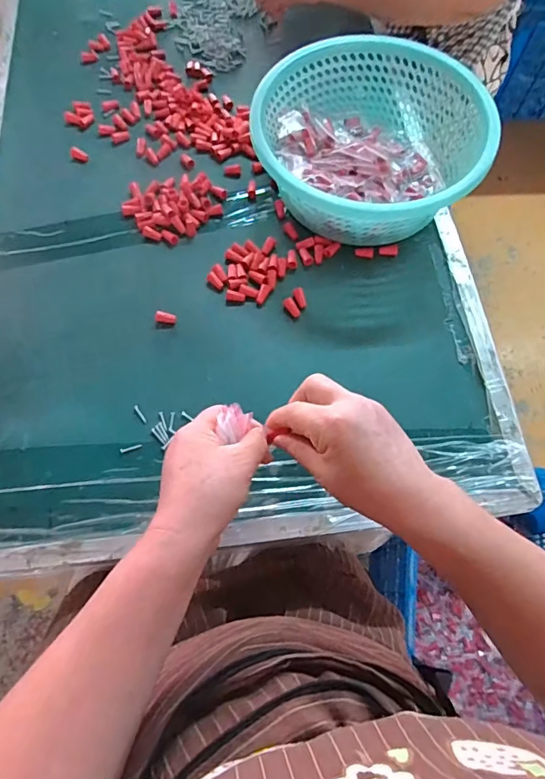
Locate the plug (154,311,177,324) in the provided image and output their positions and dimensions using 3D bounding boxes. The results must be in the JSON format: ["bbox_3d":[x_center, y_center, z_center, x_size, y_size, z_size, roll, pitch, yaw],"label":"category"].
[{"bbox_3d":[-0.121,-0.082,0.540,0.024,0.009,0.011,9,67,3],"label":"plug"}]

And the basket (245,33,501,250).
[{"bbox_3d":[0.112,-0.298,0.586,0.266,0.110,0.242,-2,67,-2],"label":"basket"}]

